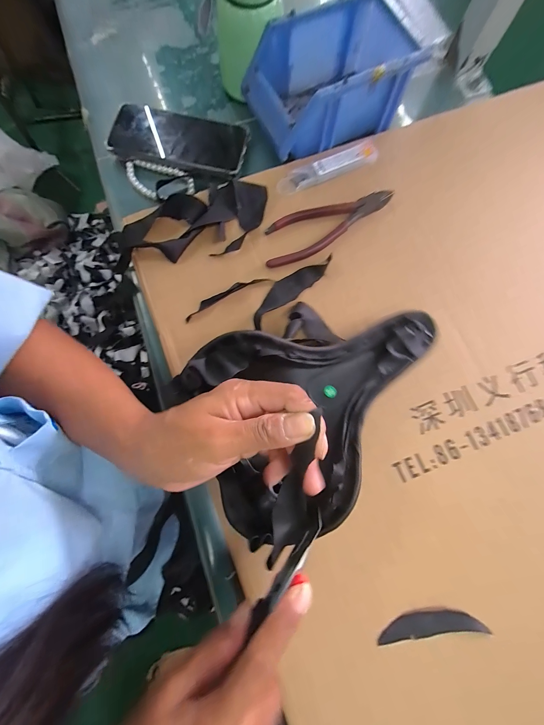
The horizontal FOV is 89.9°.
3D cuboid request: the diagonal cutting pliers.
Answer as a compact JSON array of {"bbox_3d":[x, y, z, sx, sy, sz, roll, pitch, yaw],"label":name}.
[{"bbox_3d":[0.066,-0.157,0.311,0.164,0.006,0.055,-20,80,-4],"label":"diagonal cutting pliers"}]

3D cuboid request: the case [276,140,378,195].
[{"bbox_3d":[0.065,-0.230,0.324,0.125,0.012,0.025,-21,81,-4],"label":"case"}]

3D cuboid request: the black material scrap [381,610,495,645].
[{"bbox_3d":[0.139,0.229,0.238,0.093,0.004,0.020,-4,74,0],"label":"black material scrap"}]

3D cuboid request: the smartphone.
[{"bbox_3d":[-0.114,-0.275,0.333,0.160,0.012,0.079,13,80,2],"label":"smartphone"}]

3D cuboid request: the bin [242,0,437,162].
[{"bbox_3d":[0.087,-0.339,0.327,0.216,0.076,0.124,-22,81,-4],"label":"bin"}]

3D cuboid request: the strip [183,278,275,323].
[{"bbox_3d":[-0.048,-0.072,0.293,0.100,0.005,0.013,-28,81,-5],"label":"strip"}]

